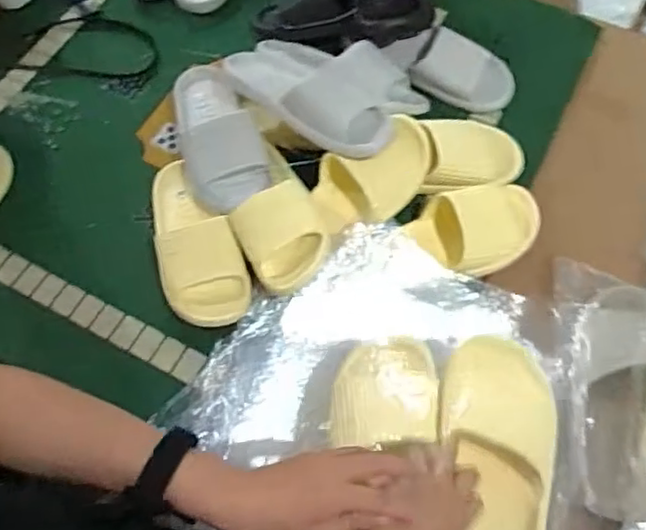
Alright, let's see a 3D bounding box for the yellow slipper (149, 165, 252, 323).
[{"bbox_3d":[-0.164,-0.038,0.826,0.104,0.058,0.244,-15,65,-7],"label":"yellow slipper"}]

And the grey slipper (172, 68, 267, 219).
[{"bbox_3d":[-0.145,-0.181,0.886,0.102,0.068,0.255,-15,65,-7],"label":"grey slipper"}]

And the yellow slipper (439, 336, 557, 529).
[{"bbox_3d":[0.154,0.181,0.585,0.100,0.052,0.256,6,72,3],"label":"yellow slipper"}]

